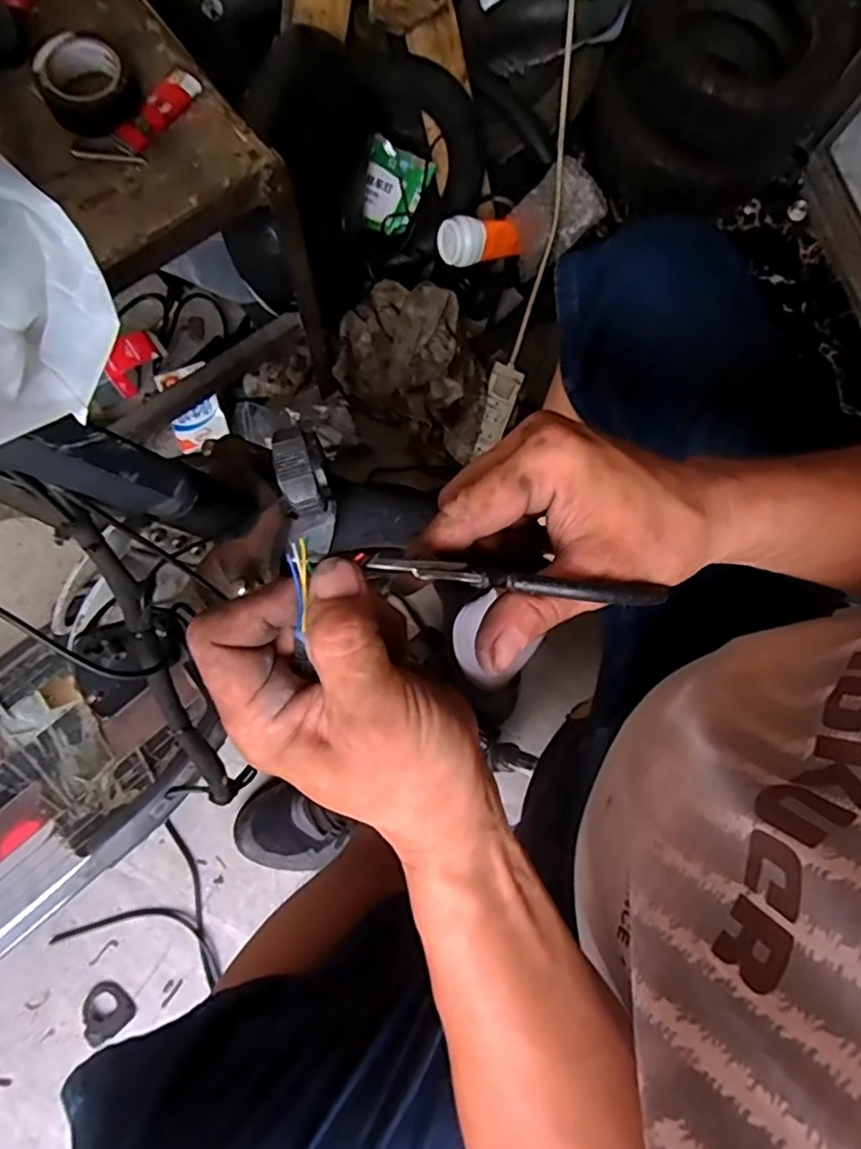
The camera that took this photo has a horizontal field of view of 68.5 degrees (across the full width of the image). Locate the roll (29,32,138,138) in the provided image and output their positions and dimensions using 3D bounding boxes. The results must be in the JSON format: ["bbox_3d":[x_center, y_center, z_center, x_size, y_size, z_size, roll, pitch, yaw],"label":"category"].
[{"bbox_3d":[-0.250,-0.356,0.463,0.062,0.034,0.064,1,78,-6],"label":"roll"}]

